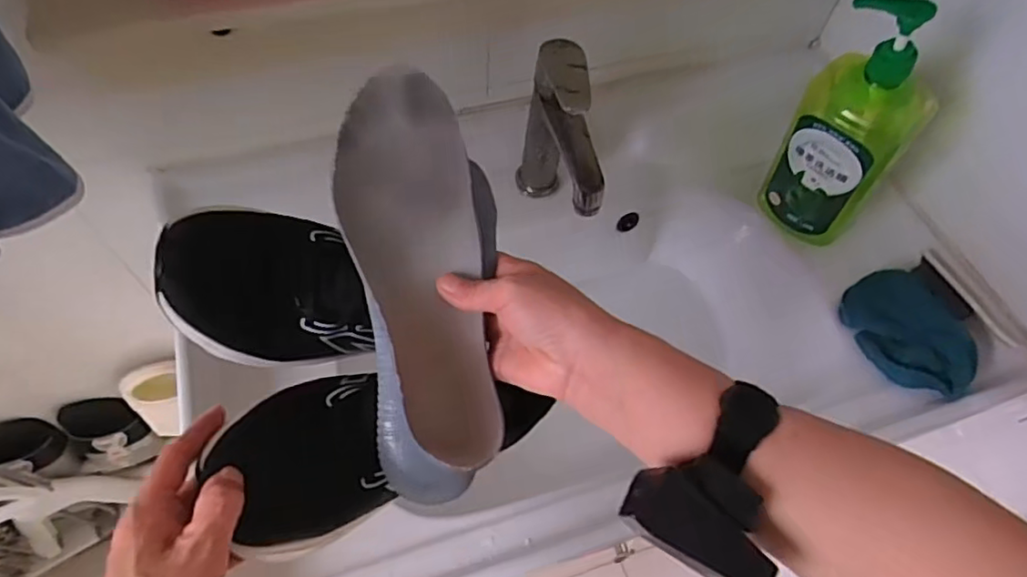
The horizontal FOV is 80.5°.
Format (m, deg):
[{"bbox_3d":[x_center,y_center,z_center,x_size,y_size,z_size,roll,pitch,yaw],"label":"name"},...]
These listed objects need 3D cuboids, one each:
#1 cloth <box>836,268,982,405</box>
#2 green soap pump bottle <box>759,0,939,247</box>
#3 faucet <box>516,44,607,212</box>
[{"bbox_3d":[0.422,0.045,0.640,0.096,0.041,0.148,-17,61,-14],"label":"cloth"},{"bbox_3d":[0.342,-0.159,0.617,0.078,0.279,0.107,-37,68,-23],"label":"green soap pump bottle"},{"bbox_3d":[0.046,-0.125,0.619,0.047,0.209,0.150,-5,59,-7],"label":"faucet"}]

